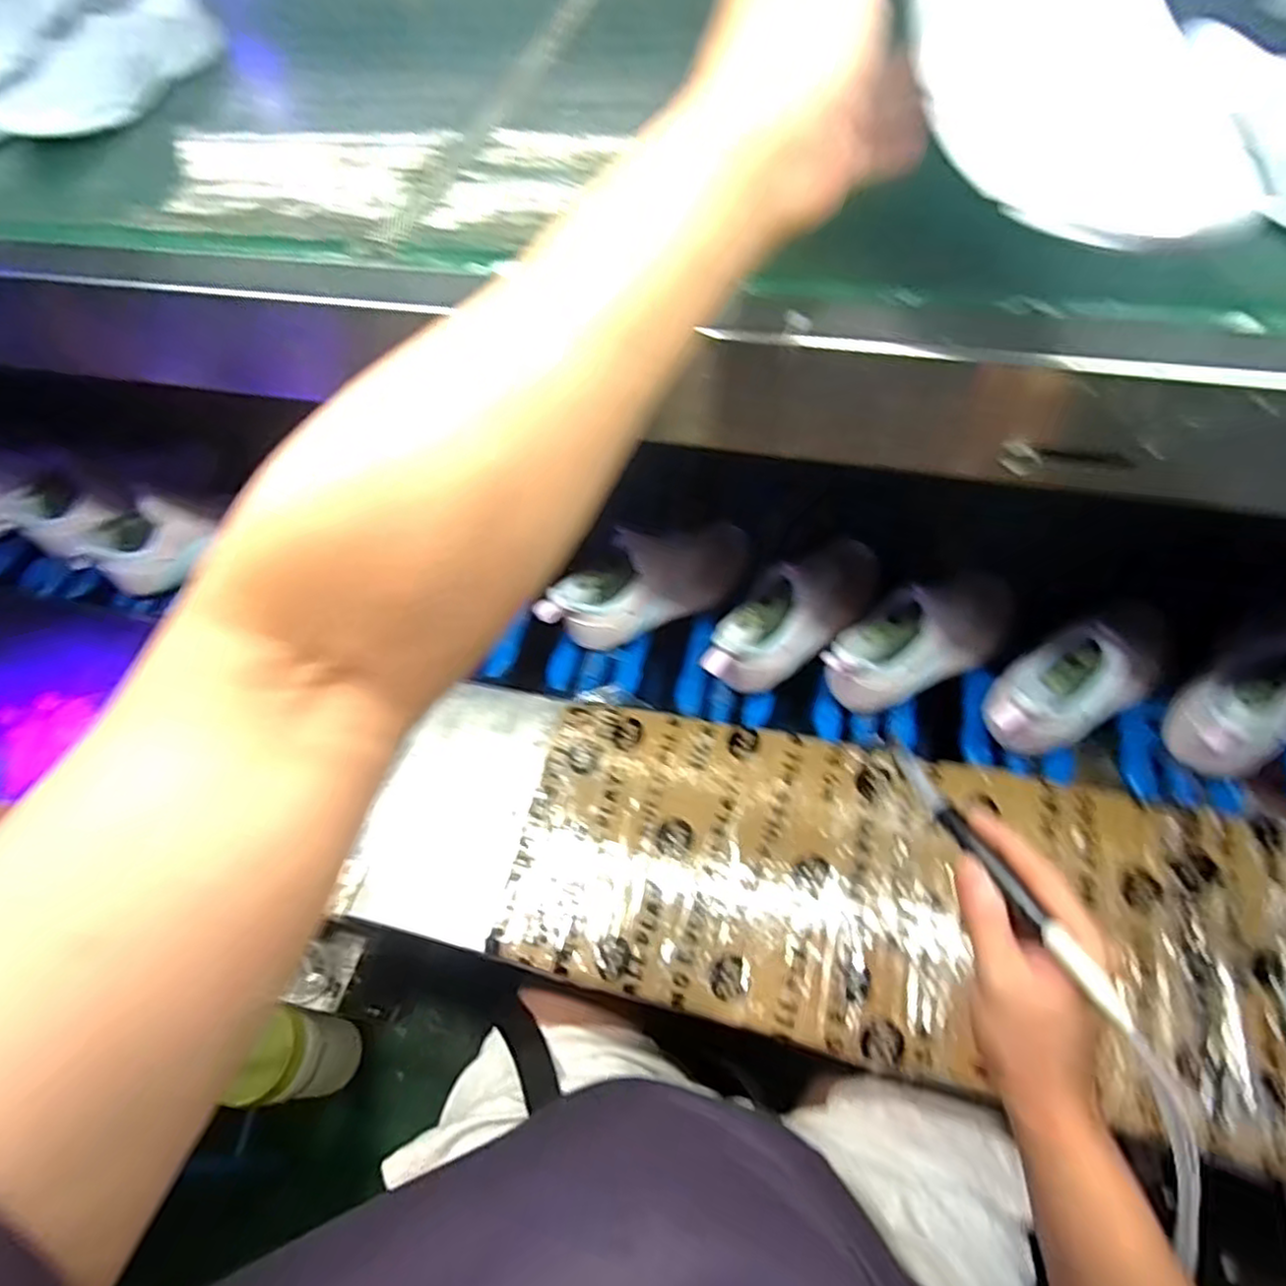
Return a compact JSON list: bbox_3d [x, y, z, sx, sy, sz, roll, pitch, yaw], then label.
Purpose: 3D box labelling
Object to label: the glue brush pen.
[{"bbox_3d":[0.192,0.122,0.377,0.009,0.016,0.177,-19,46,-11],"label":"glue brush pen"}]

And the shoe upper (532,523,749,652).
[{"bbox_3d":[0.014,-0.060,0.723,0.248,0.104,0.072,-27,57,-17],"label":"shoe upper"}]

